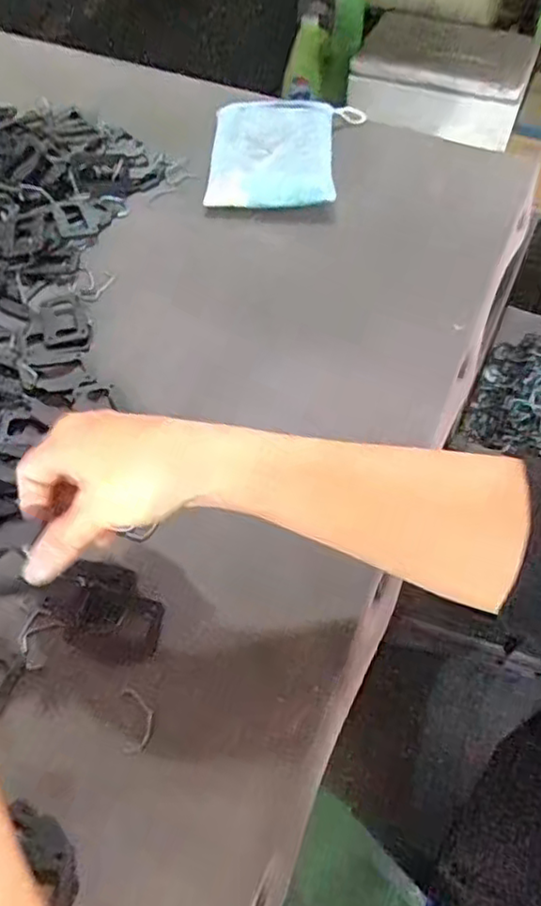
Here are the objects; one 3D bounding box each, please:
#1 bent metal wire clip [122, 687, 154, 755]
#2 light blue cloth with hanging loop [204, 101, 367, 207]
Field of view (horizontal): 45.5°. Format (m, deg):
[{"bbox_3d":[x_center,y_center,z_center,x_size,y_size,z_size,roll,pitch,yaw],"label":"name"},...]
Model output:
[{"bbox_3d":[-0.070,0.140,0.340,0.016,0.004,0.033,-8,55,-5],"label":"bent metal wire clip"},{"bbox_3d":[0.017,-0.295,0.626,0.144,0.023,0.171,2,57,-1],"label":"light blue cloth with hanging loop"}]

